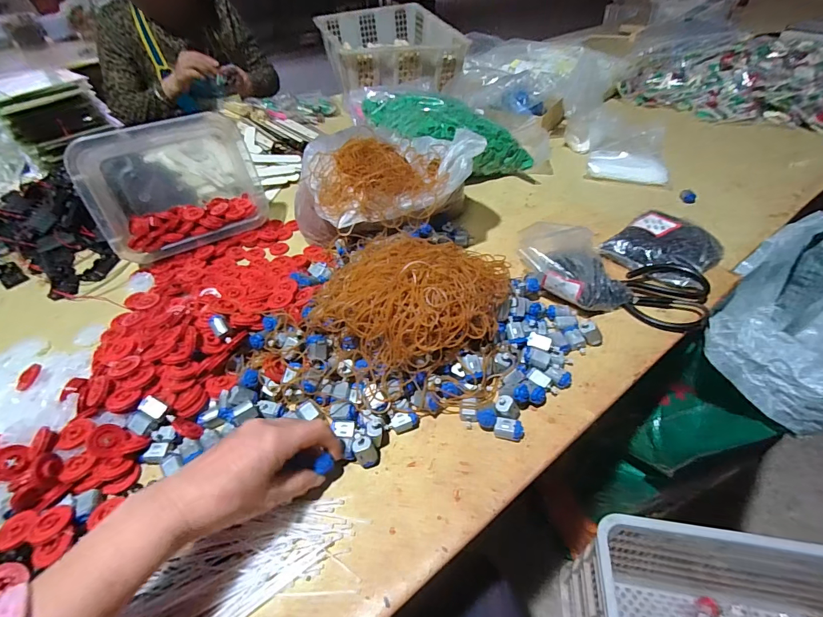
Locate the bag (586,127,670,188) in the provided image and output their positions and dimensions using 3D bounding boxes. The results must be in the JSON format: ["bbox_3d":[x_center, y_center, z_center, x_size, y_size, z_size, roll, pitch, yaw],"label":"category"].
[{"bbox_3d":[0.464,-0.329,0.833,0.159,0.032,0.190,14,47,18],"label":"bag"}]

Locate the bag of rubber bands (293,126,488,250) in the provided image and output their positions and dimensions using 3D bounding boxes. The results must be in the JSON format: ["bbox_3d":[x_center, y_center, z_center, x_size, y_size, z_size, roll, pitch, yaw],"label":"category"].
[{"bbox_3d":[-0.049,-0.201,0.631,0.304,0.129,0.219,7,45,11],"label":"bag of rubber bands"}]

